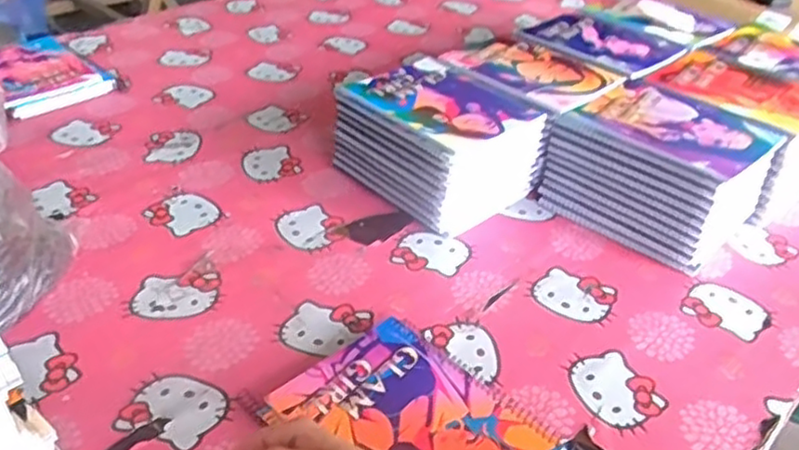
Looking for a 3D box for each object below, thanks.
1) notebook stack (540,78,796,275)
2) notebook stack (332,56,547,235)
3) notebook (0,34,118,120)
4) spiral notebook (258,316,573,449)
[{"bbox_3d":[0.297,-0.067,0.803,0.182,0.116,0.200,-28,45,-35],"label":"notebook stack"},{"bbox_3d":[0.045,-0.099,0.833,0.168,0.119,0.192,-25,43,-32],"label":"notebook stack"},{"bbox_3d":[-0.546,-0.231,1.055,0.156,0.033,0.212,-29,46,-36],"label":"notebook"},{"bbox_3d":[0.012,0.163,0.557,0.153,0.022,0.196,-26,44,-33],"label":"spiral notebook"}]

